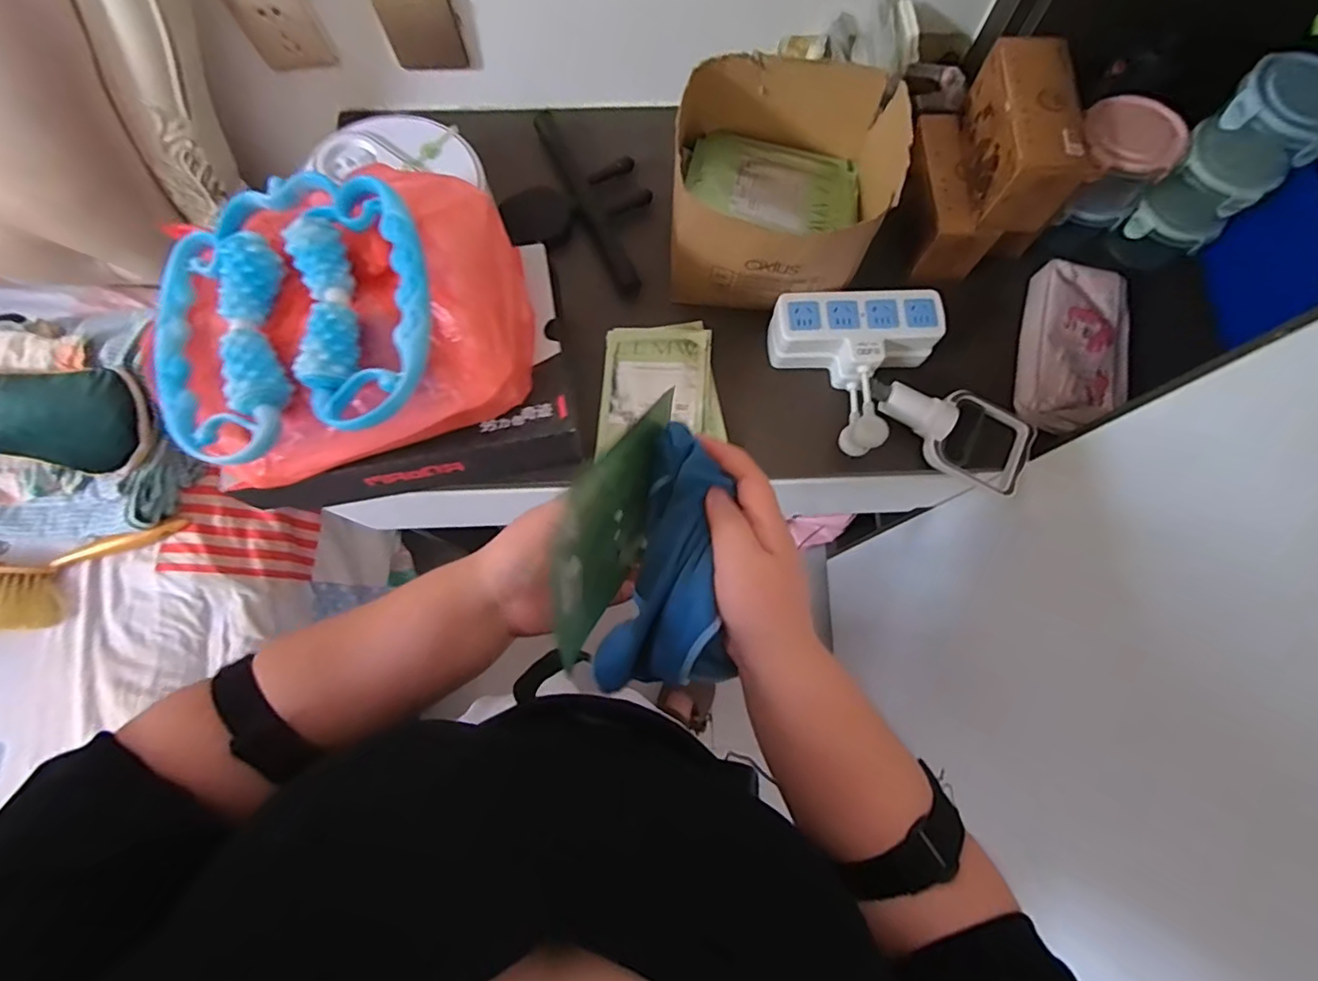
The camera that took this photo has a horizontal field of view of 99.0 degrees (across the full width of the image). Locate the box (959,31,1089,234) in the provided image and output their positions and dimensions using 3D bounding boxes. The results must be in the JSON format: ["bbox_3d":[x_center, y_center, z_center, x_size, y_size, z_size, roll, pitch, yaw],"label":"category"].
[{"bbox_3d":[0.375,-0.366,0.580,0.080,0.088,0.155,0,75,0],"label":"box"}]

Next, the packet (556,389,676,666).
[{"bbox_3d":[-0.023,0.021,0.340,0.009,0.114,0.139,14,34,16],"label":"packet"}]

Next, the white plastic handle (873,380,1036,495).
[{"bbox_3d":[0.330,-0.073,0.612,0.167,0.037,0.104,35,77,9],"label":"white plastic handle"}]

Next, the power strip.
[{"bbox_3d":[0.216,-0.165,0.625,0.177,0.057,0.094,-4,75,-2],"label":"power strip"}]

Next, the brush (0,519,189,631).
[{"bbox_3d":[-0.873,0.134,0.782,0.390,0.043,0.111,-12,75,-4],"label":"brush"}]

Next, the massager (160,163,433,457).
[{"bbox_3d":[-0.299,-0.151,0.455,0.231,0.046,0.235,-12,75,-4],"label":"massager"}]

